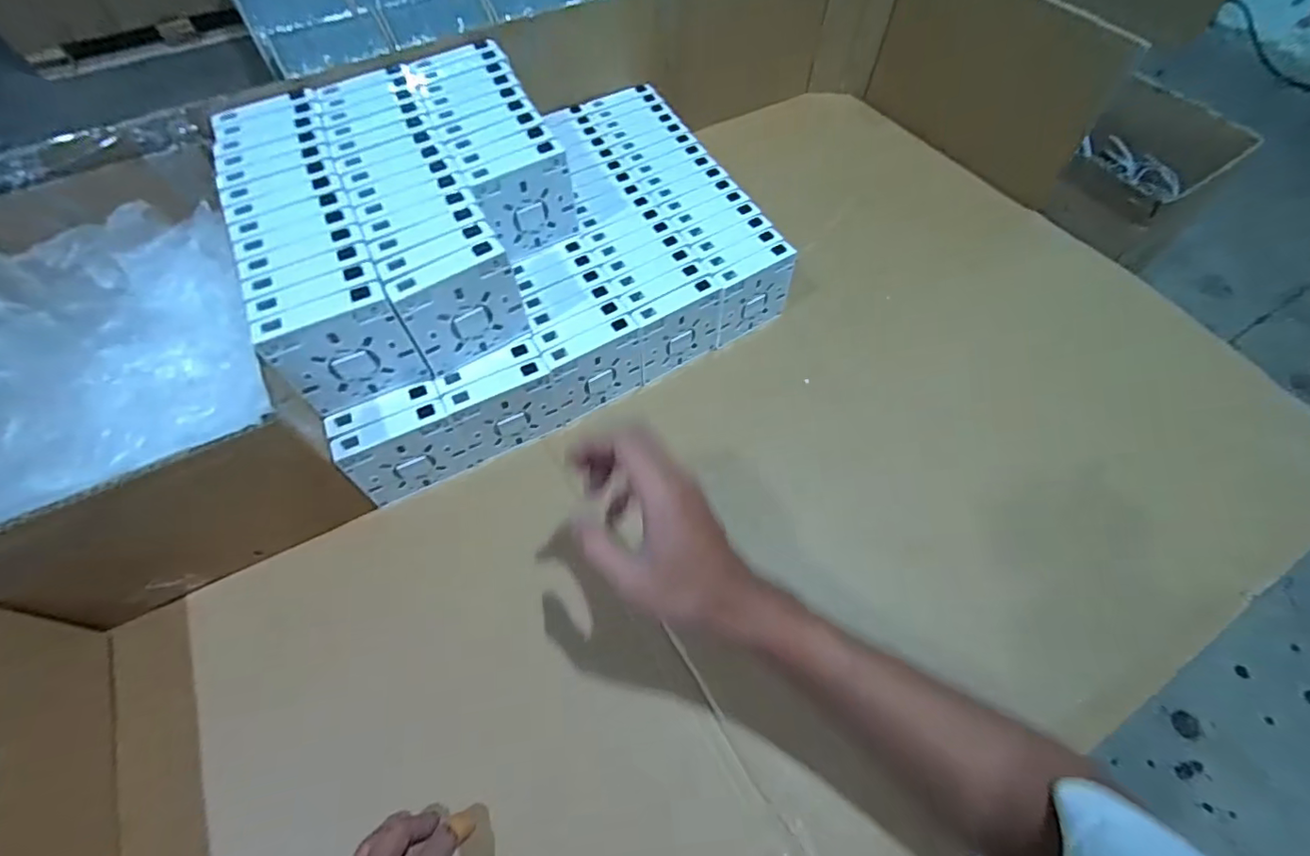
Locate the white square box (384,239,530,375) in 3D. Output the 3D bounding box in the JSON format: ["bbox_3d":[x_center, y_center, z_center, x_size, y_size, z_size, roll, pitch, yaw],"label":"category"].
[{"bbox_3d":[-0.146,-0.089,0.430,0.087,0.091,0.020,-32,62,-17],"label":"white square box"}]

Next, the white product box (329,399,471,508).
[{"bbox_3d":[-0.203,0.023,0.462,0.084,0.085,0.021,-23,60,-12],"label":"white product box"}]

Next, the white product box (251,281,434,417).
[{"bbox_3d":[-0.221,-0.054,0.407,0.085,0.089,0.019,-24,60,-12],"label":"white product box"}]

